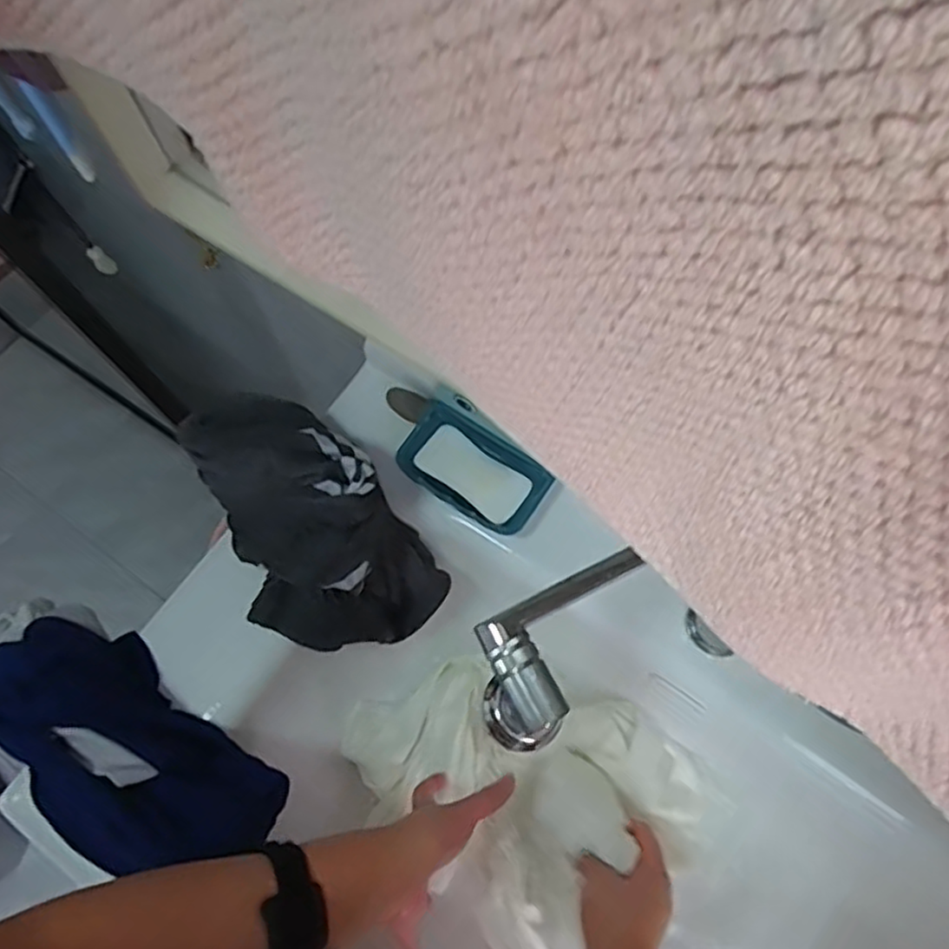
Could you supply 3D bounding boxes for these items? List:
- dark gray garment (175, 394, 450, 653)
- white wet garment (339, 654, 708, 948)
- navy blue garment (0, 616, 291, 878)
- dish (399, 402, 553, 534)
[{"bbox_3d":[-0.145,0.048,0.587,0.142,0.151,0.216,-38,71,-12],"label":"dark gray garment"},{"bbox_3d":[0.050,0.270,0.616,0.231,0.098,0.287,-41,72,-13],"label":"white wet garment"},{"bbox_3d":[-0.265,0.212,0.508,0.242,0.082,0.128,36,73,2],"label":"navy blue garment"},{"bbox_3d":[0.000,-0.002,0.610,0.127,0.035,0.078,33,73,14],"label":"dish"}]

